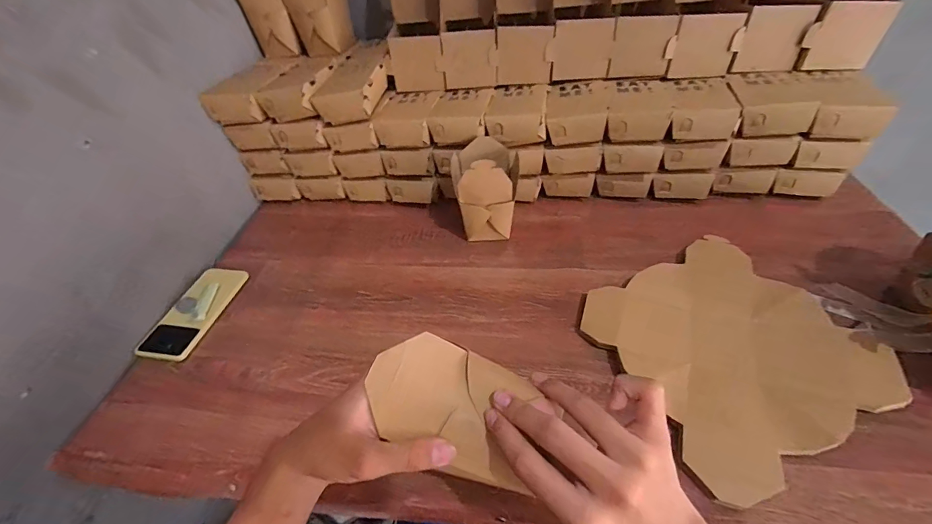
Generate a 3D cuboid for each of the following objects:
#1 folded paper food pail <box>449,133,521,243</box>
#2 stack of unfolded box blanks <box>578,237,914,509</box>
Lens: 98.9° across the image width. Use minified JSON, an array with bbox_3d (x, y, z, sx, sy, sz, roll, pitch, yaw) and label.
[{"bbox_3d":[0.033,-0.118,0.631,0.096,0.156,0.102,-4,41,4],"label":"folded paper food pail"},{"bbox_3d":[0.294,0.091,0.455,0.249,0.023,0.254,-19,42,-12],"label":"stack of unfolded box blanks"}]

